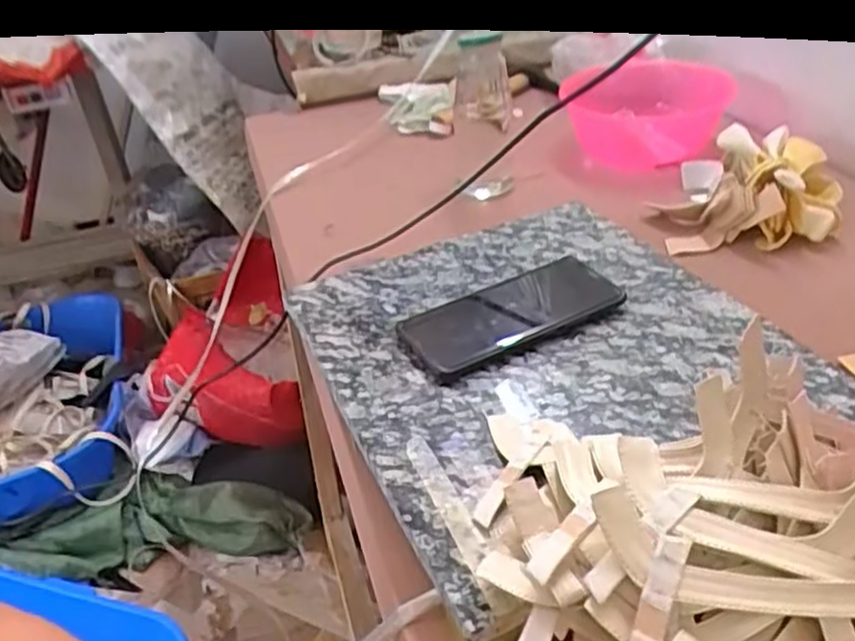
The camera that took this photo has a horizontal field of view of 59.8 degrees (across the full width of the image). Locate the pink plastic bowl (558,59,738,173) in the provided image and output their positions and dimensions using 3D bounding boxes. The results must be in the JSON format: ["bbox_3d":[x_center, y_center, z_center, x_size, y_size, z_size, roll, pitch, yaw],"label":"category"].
[{"bbox_3d":[0.243,-0.231,0.853,0.164,0.079,0.125,-4,35,5],"label":"pink plastic bowl"}]

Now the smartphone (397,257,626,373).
[{"bbox_3d":[0.062,-0.008,0.558,0.156,0.013,0.080,-20,37,-18],"label":"smartphone"}]

